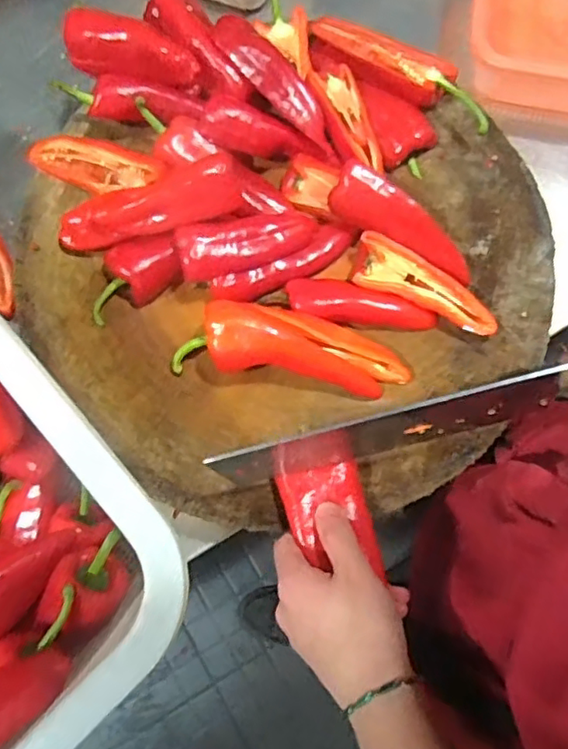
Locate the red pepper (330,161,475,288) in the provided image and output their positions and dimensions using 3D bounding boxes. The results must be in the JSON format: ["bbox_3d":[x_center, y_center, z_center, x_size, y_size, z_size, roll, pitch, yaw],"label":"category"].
[{"bbox_3d":[0.095,-0.118,0.469,0.122,0.034,0.037,29,79,6],"label":"red pepper"}]

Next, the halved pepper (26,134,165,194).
[{"bbox_3d":[-0.149,-0.165,0.479,0.115,0.037,0.027,11,78,16],"label":"halved pepper"}]

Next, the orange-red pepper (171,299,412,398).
[{"bbox_3d":[0.008,-0.021,0.451,0.175,0.049,0.054,9,78,2],"label":"orange-red pepper"}]

